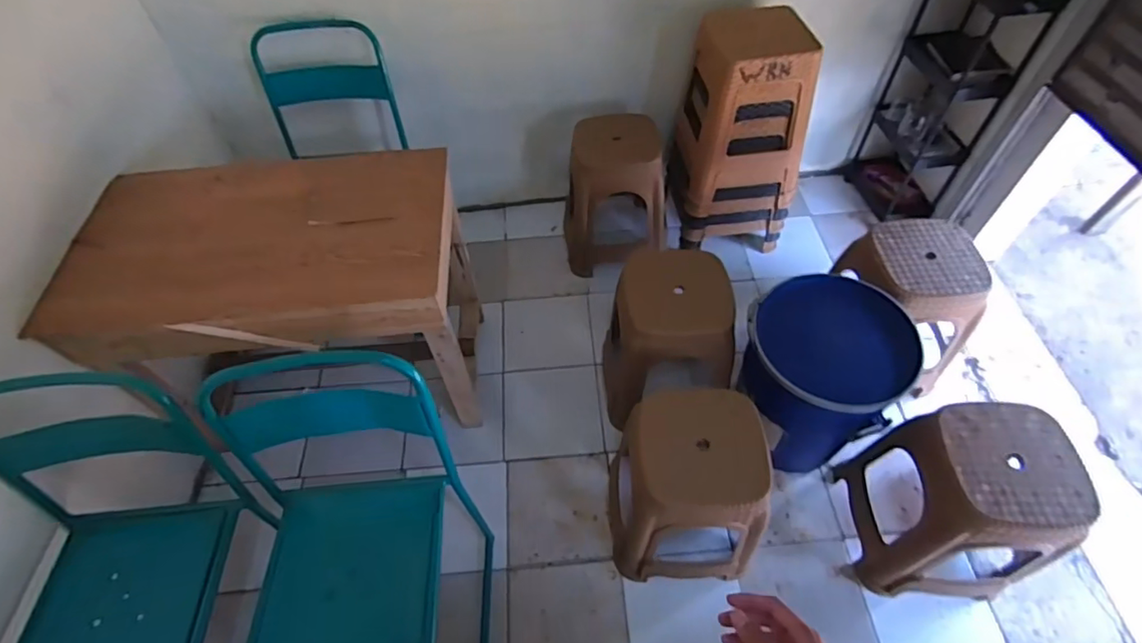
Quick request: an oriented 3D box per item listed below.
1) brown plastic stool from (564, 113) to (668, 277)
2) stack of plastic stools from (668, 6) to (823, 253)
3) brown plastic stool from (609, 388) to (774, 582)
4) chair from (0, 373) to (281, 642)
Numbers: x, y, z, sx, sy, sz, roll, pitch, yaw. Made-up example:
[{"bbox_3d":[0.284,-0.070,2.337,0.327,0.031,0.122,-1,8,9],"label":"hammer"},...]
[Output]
[{"bbox_3d":[0.155,-0.392,1.885,0.358,0.517,0.304,-1,54,1],"label":"brown plastic stool"},{"bbox_3d":[0.545,-0.613,1.818,0.341,0.727,0.320,-8,54,-4],"label":"stack of plastic stools"},{"bbox_3d":[0.269,0.411,1.336,0.331,0.494,0.286,-1,54,1],"label":"brown plastic stool"},{"bbox_3d":[-0.853,0.558,1.157,0.422,0.704,0.655,-3,54,0],"label":"chair"}]

